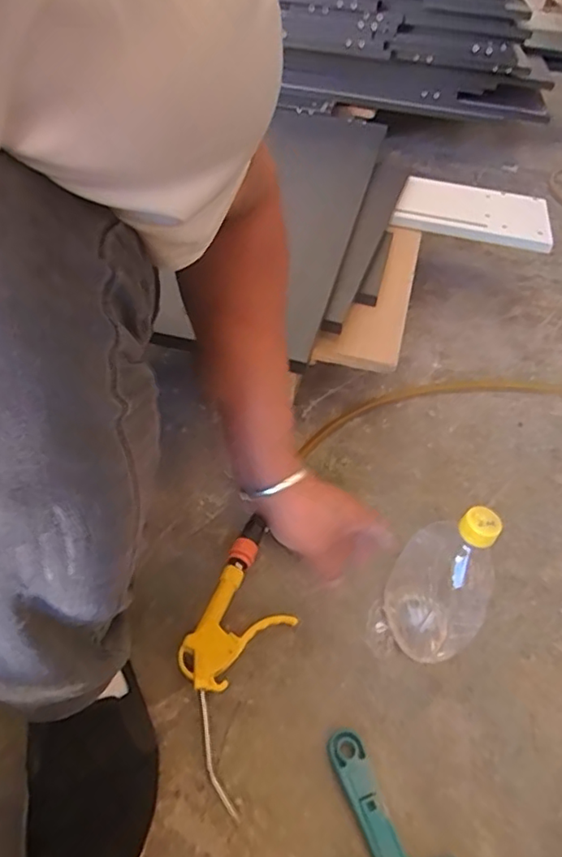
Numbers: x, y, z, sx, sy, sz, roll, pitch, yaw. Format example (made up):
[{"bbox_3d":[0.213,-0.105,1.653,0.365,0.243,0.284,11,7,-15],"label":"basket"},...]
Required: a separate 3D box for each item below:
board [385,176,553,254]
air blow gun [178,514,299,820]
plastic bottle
[{"bbox_3d":[0.343,-0.395,1.013,0.259,0.028,0.187,12,45,8],"label":"board"},{"bbox_3d":[-0.044,0.210,0.552,0.092,0.029,0.269,11,46,6],"label":"air blow gun"},{"bbox_3d":[0.144,0.152,0.523,0.093,0.180,0.075,26,50,19],"label":"plastic bottle"}]

